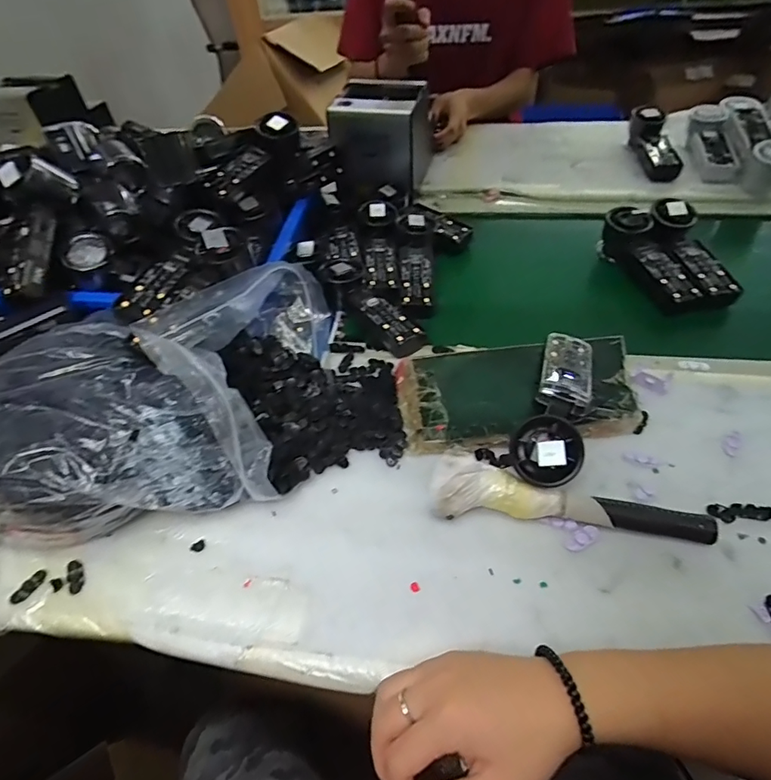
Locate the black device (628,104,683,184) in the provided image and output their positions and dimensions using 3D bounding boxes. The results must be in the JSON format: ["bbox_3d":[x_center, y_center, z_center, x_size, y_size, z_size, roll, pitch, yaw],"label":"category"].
[{"bbox_3d":[0.437,-0.398,0.771,0.058,0.057,0.156,4,48,9],"label":"black device"}]

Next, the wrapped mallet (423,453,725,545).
[{"bbox_3d":[0.151,0.092,0.400,0.227,0.036,0.051,4,49,7],"label":"wrapped mallet"}]

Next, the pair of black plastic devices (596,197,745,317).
[{"bbox_3d":[0.353,-0.169,0.587,0.100,0.056,0.156,-11,49,-6],"label":"pair of black plastic devices"}]

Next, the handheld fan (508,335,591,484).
[{"bbox_3d":[0.156,0.009,0.423,0.055,0.052,0.161,17,52,20],"label":"handheld fan"}]

